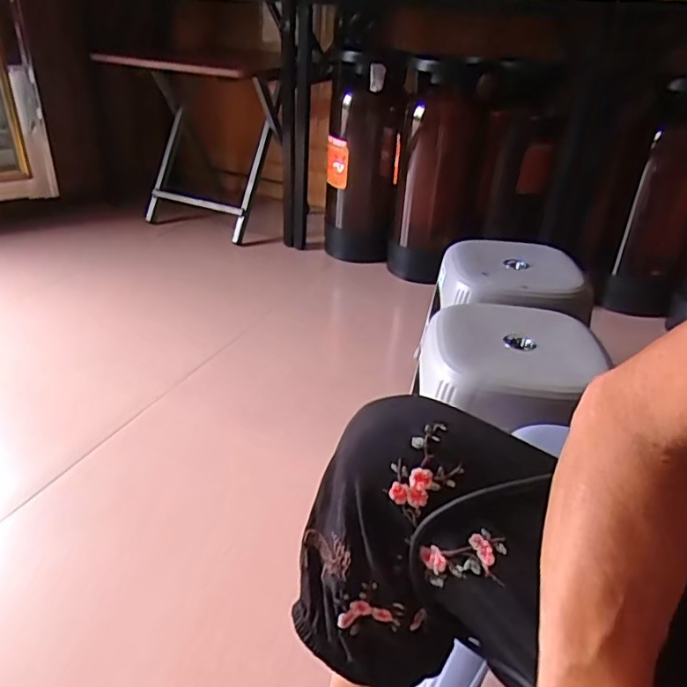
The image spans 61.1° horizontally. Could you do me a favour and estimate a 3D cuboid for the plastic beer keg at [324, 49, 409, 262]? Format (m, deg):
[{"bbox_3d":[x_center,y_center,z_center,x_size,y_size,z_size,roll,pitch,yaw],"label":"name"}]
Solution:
[{"bbox_3d":[0.063,-0.569,1.826,0.217,0.589,0.193,1,31,-4],"label":"plastic beer keg"}]

